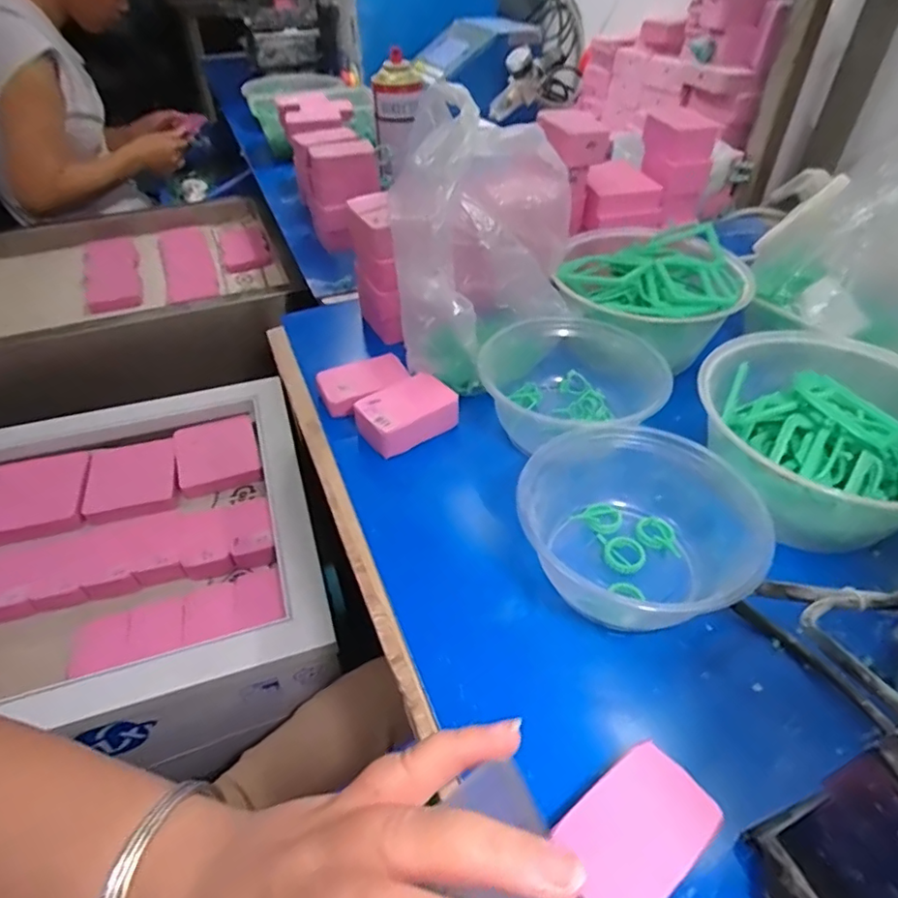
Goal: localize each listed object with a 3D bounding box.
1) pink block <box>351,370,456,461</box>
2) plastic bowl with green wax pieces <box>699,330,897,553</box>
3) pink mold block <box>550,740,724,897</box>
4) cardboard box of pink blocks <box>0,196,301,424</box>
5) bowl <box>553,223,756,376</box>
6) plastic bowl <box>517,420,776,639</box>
[{"bbox_3d":[-0.034,-0.027,0.454,0.079,0.030,0.050,-24,48,-23],"label":"pink block"},{"bbox_3d":[0.250,-0.012,0.388,0.134,0.073,0.145,0,43,0],"label":"plastic bowl with green wax pieces"},{"bbox_3d":[0.080,0.169,0.252,0.070,0.018,0.044,-28,50,-26],"label":"pink mold block"},{"bbox_3d":[-0.510,-0.237,0.911,0.474,0.147,0.385,-13,45,-13],"label":"cardboard box of pink blocks"},{"bbox_3d":[0.177,-0.143,0.512,0.149,0.067,0.154,0,43,0],"label":"bowl"},{"bbox_3d":[0.112,0.046,0.350,0.133,0.060,0.116,18,46,18],"label":"plastic bowl"}]

